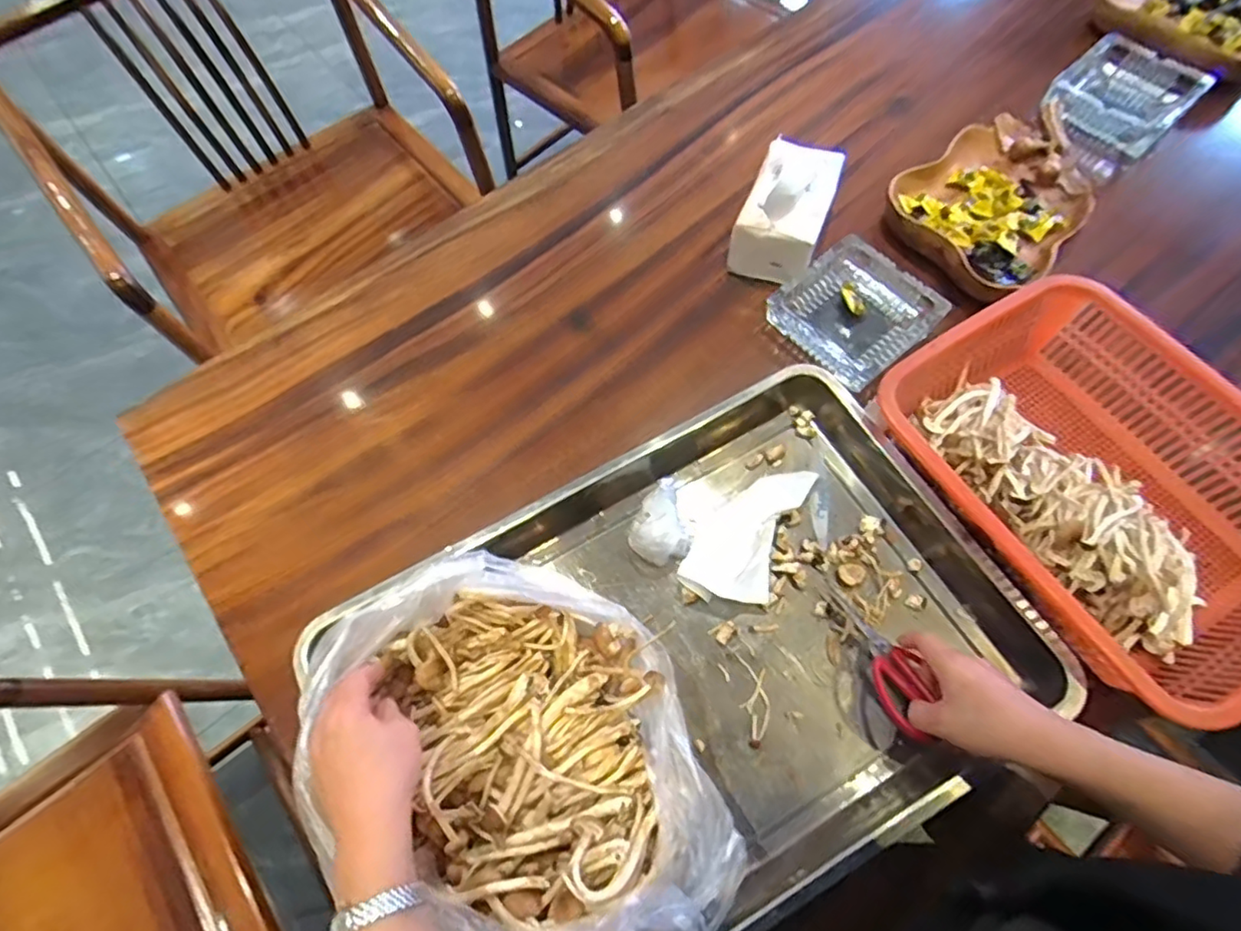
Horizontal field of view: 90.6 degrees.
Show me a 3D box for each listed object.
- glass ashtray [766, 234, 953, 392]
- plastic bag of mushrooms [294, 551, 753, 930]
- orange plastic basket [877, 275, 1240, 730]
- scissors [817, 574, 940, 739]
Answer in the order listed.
[{"bbox_3d":[0.271,-0.178,0.719,0.149,0.042,0.152,-40,70,-14],"label":"glass ashtray"},{"bbox_3d":[-0.065,0.220,0.462,0.242,0.139,0.311,-41,71,-14],"label":"plastic bag of mushrooms"},{"bbox_3d":[0.448,0.016,0.587,0.281,0.104,0.372,-32,69,-11],"label":"orange plastic basket"},{"bbox_3d":[0.236,0.167,0.550,0.059,0.024,0.161,-16,43,-4],"label":"scissors"}]

